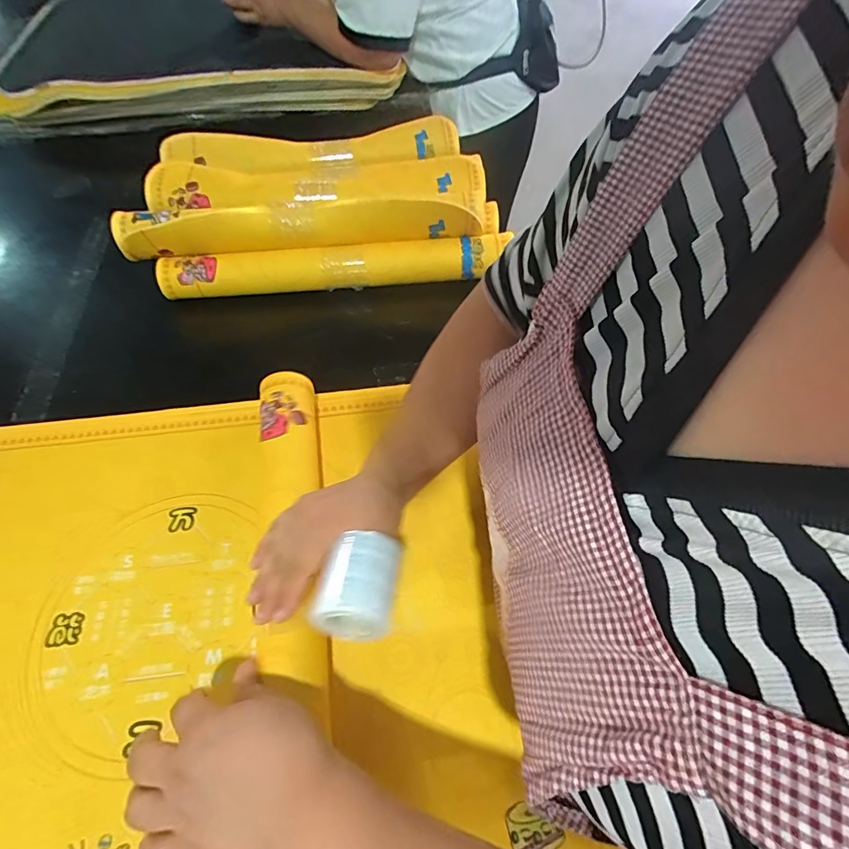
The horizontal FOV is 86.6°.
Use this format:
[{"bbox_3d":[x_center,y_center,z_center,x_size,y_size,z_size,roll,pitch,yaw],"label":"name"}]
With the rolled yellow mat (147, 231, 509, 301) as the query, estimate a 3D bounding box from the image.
[{"bbox_3d":[-0.127,-0.225,0.660,0.504,0.059,0.048,-4,59,-1],"label":"rolled yellow mat"}]

